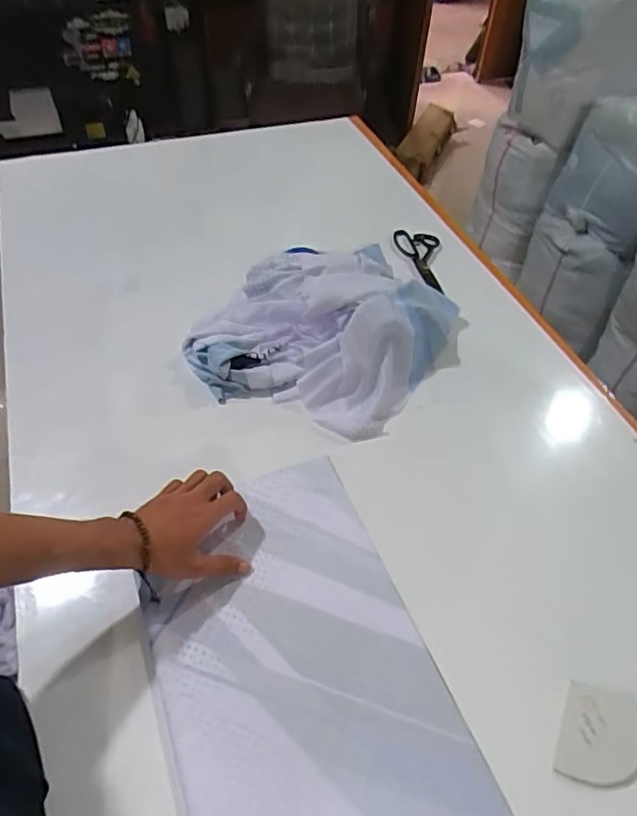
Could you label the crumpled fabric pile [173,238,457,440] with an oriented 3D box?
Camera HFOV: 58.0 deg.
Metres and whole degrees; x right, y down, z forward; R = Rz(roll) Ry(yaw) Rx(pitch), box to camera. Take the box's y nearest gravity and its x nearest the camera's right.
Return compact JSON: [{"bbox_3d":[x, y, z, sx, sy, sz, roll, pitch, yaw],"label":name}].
[{"bbox_3d":[0.013,-0.130,0.822,0.318,0.080,0.340,26,53,19],"label":"crumpled fabric pile"}]

